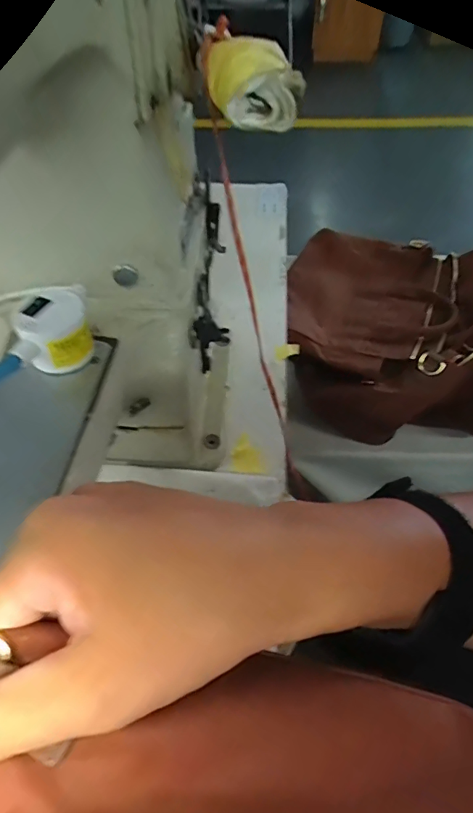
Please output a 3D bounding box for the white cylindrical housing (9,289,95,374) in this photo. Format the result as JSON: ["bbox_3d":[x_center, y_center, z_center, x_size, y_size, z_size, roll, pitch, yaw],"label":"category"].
[{"bbox_3d":[-0.097,-0.037,0.263,0.034,0.033,0.037,0,53,1],"label":"white cylindrical housing"}]

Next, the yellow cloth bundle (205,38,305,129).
[{"bbox_3d":[0.008,-0.149,0.219,0.042,0.028,0.039,-2,53,0],"label":"yellow cloth bundle"}]

